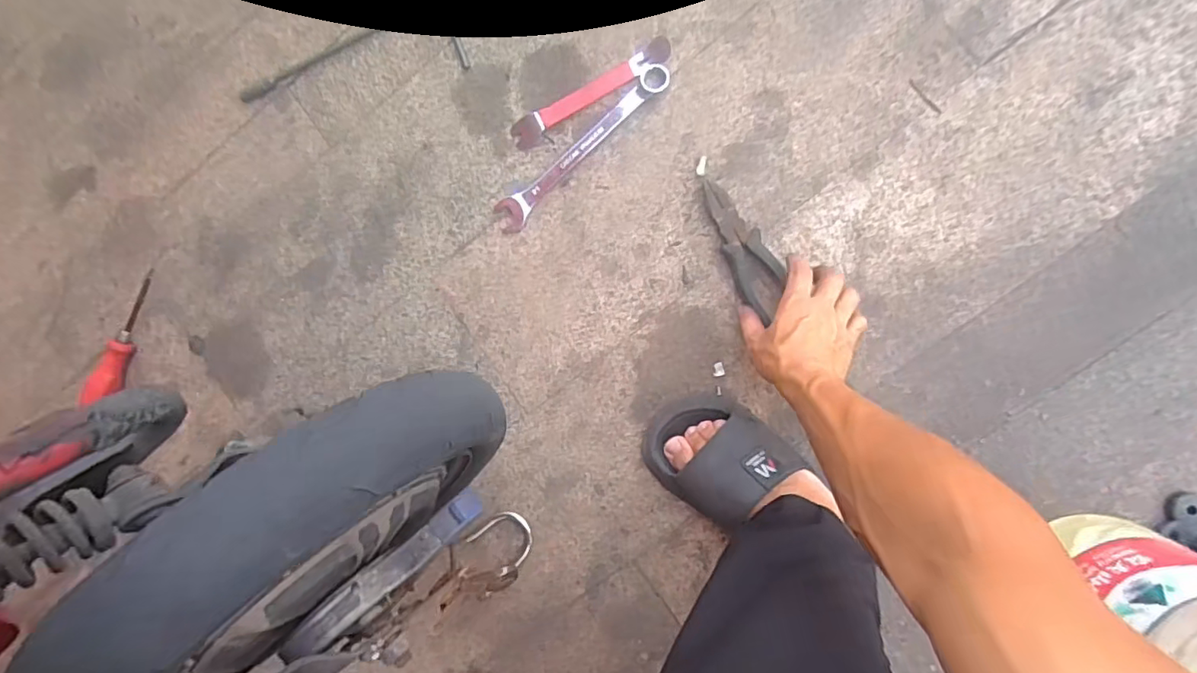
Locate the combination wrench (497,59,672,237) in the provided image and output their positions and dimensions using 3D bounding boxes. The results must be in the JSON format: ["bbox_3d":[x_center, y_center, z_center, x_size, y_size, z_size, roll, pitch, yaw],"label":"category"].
[{"bbox_3d":[-0.020,-0.208,0.629,0.246,0.013,0.037,-39,84,7],"label":"combination wrench"}]

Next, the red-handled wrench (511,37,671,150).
[{"bbox_3d":[-0.010,-0.273,0.627,0.196,0.012,0.031,-28,85,8],"label":"red-handled wrench"}]

